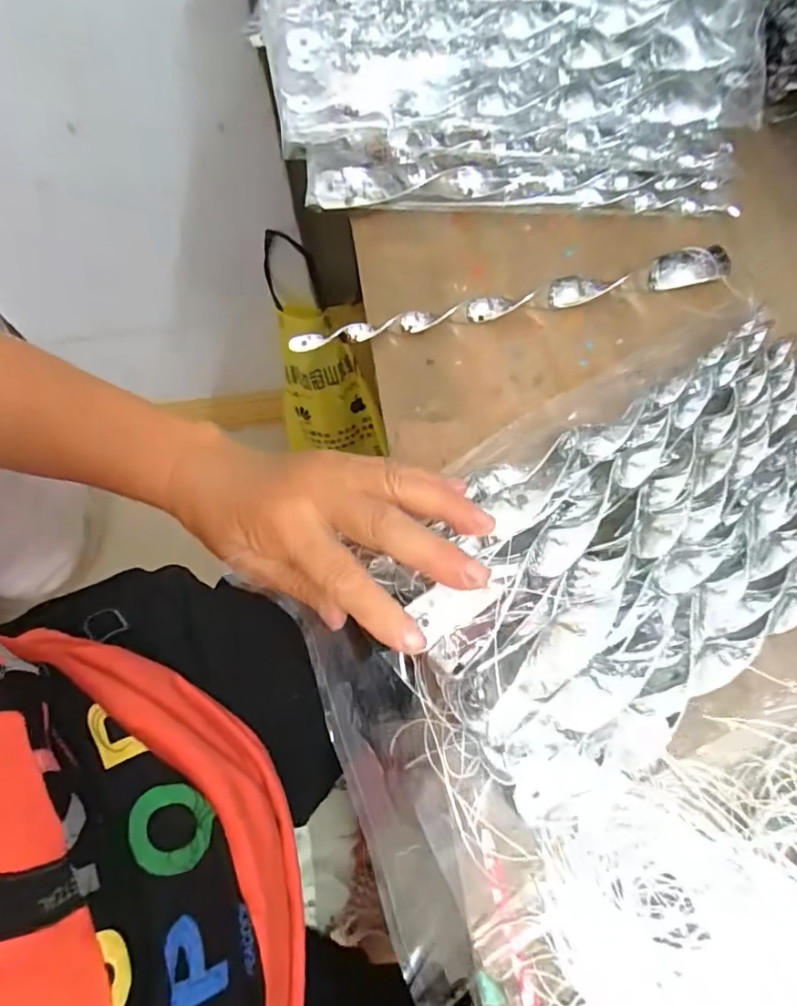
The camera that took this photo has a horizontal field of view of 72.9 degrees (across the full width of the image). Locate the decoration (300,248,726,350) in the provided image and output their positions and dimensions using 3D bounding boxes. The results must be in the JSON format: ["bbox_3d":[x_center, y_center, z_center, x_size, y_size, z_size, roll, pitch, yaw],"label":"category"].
[{"bbox_3d":[0.078,-0.131,0.351,0.294,0.022,0.017,-12,69,-4],"label":"decoration"}]

